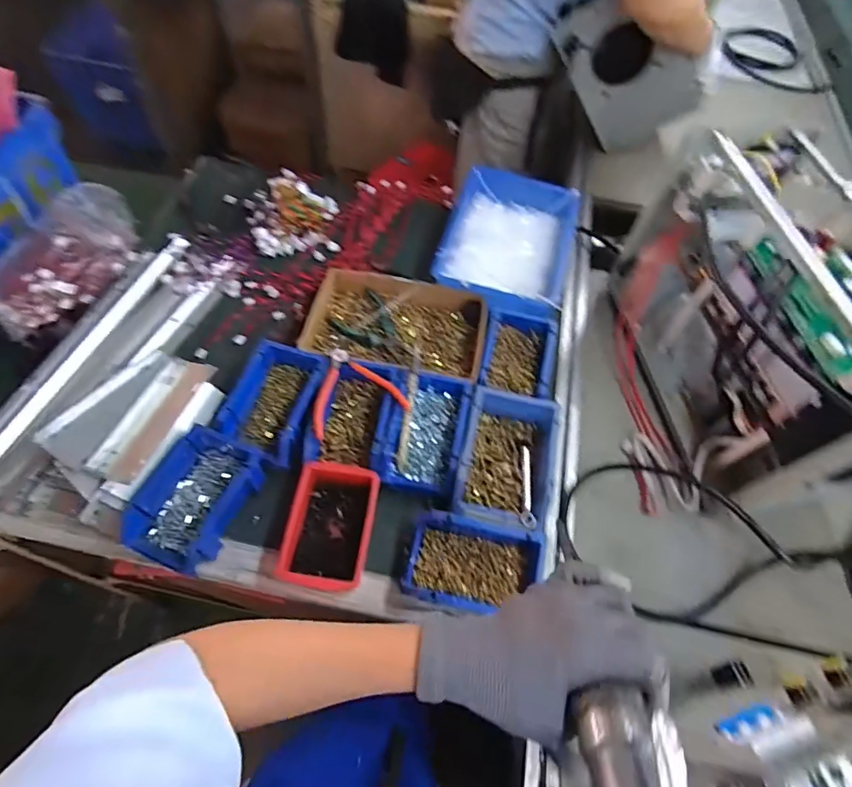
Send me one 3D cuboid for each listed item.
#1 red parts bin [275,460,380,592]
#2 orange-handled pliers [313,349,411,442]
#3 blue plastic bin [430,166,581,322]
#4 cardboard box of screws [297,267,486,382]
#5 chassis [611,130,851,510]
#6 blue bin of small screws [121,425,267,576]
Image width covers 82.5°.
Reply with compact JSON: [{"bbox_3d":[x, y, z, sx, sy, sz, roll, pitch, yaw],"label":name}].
[{"bbox_3d":[-0.118,0.168,0.619,0.099,0.052,0.153,8,60,1],"label":"red parts bin"},{"bbox_3d":[-0.107,-0.009,0.667,0.129,0.019,0.121,-23,65,-16],"label":"orange-handled pliers"},{"bbox_3d":[0.147,-0.261,0.867,0.220,0.070,0.314,14,61,4],"label":"blue plastic bin"},{"bbox_3d":[-0.046,-0.103,0.772,0.275,0.062,0.163,13,61,3],"label":"cardboard box of screws"},{"bbox_3d":[0.460,-0.089,0.696,0.211,0.321,0.452,-6,61,-7],"label":"chassis"},{"bbox_3d":[-0.291,0.132,0.616,0.112,0.058,0.165,21,61,8],"label":"blue bin of small screws"}]

